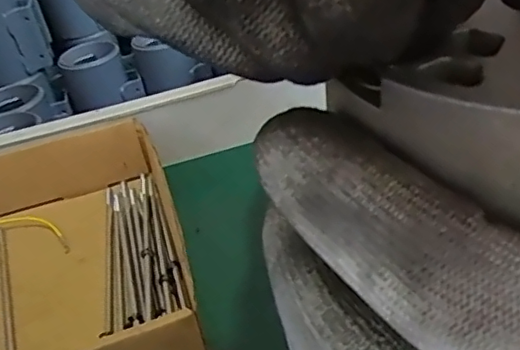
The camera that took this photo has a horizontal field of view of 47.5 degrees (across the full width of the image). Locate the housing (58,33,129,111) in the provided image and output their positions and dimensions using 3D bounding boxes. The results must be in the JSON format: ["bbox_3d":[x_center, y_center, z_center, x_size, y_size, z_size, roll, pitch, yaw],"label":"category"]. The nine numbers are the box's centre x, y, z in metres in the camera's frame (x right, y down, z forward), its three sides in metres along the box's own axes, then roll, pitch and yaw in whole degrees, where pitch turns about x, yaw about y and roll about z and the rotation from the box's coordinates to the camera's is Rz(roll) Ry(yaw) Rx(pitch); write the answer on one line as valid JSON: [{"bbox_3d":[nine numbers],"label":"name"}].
[{"bbox_3d":[-0.227,-0.137,0.809,0.081,0.074,0.081,-20,35,-13],"label":"housing"}]

